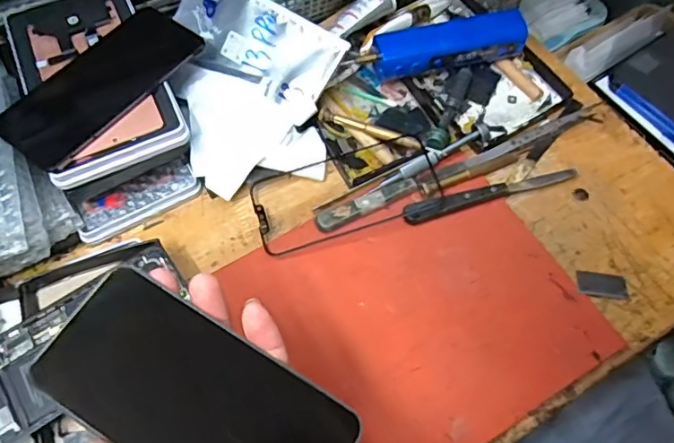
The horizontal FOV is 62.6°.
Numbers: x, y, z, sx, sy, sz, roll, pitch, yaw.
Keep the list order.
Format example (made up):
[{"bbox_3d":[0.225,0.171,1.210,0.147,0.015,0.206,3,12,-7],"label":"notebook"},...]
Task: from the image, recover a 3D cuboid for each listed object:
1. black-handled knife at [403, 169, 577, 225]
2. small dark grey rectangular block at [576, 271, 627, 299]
[{"bbox_3d":[0.125,-0.025,0.451,0.149,0.013,0.019,-17,64,-8],"label":"black-handled knife"},{"bbox_3d":[0.203,0.048,0.423,0.038,0.004,0.019,6,63,4],"label":"small dark grey rectangular block"}]

